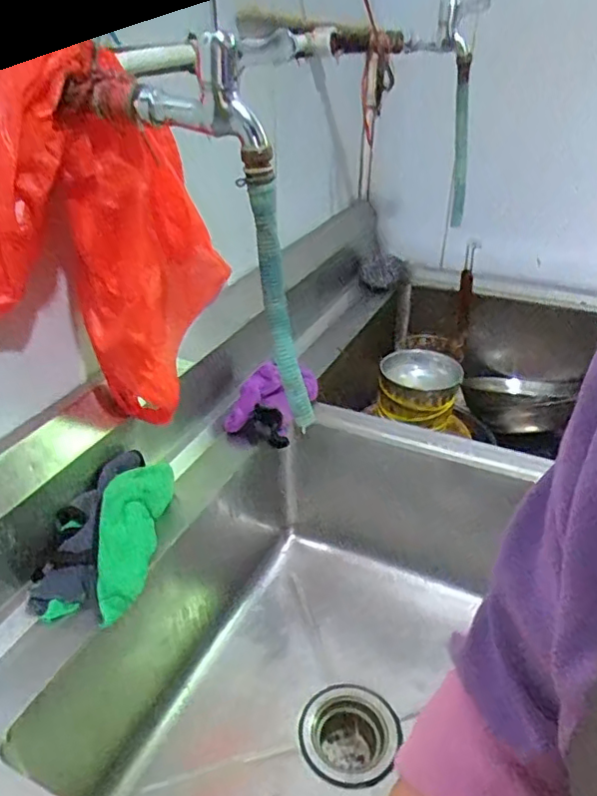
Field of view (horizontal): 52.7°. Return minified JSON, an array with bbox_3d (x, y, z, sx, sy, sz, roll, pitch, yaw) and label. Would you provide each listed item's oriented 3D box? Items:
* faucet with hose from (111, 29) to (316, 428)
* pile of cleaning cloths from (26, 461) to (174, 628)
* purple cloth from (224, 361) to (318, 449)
[{"bbox_3d":[-0.040,-0.113,0.471,0.092,0.305,0.033,-9,24,25],"label":"faucet with hose"},{"bbox_3d":[-0.197,0.135,0.628,0.092,0.088,0.193,3,34,5],"label":"pile of cleaning cloths"},{"bbox_3d":[-0.042,0.007,0.808,0.098,0.075,0.103,6,33,8],"label":"purple cloth"}]

